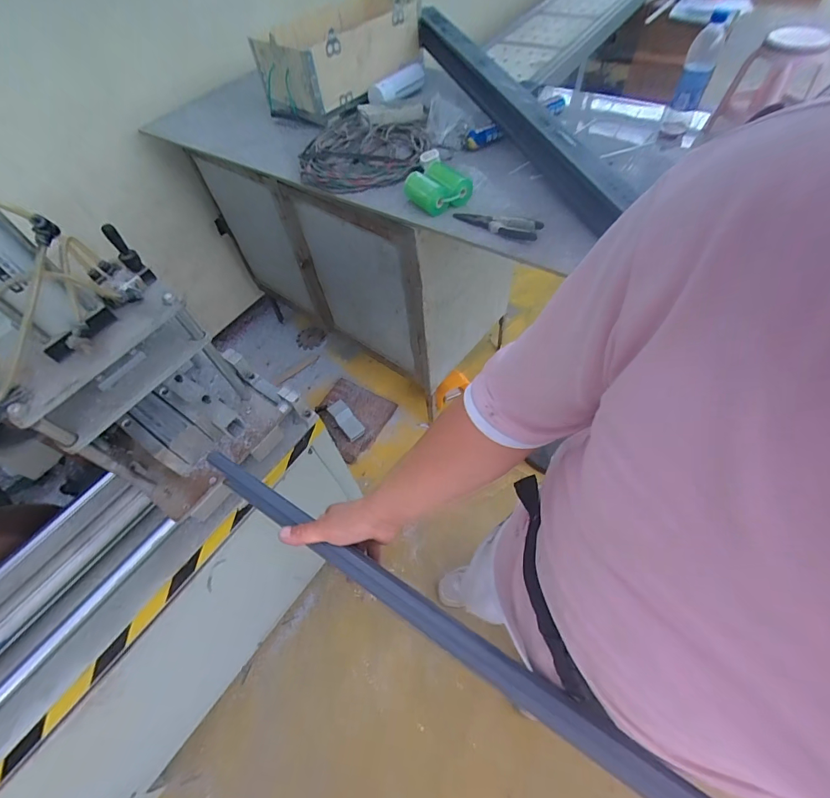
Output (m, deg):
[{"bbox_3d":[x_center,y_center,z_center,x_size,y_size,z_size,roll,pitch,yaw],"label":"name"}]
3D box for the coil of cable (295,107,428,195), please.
[{"bbox_3d":[-0.134,-0.656,1.073,0.308,0.045,0.365,9,58,12],"label":"coil of cable"}]

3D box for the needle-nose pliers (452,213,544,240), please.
[{"bbox_3d":[0.171,-0.373,0.872,0.187,0.020,0.053,20,61,18],"label":"needle-nose pliers"}]

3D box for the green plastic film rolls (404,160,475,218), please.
[{"bbox_3d":[0.050,-0.485,0.937,0.127,0.054,0.134,-28,58,-13],"label":"green plastic film rolls"}]

